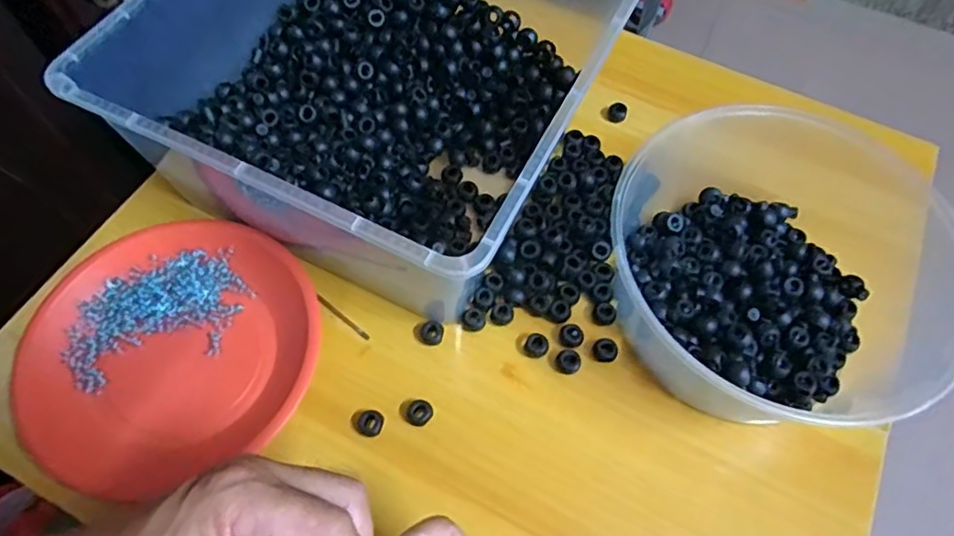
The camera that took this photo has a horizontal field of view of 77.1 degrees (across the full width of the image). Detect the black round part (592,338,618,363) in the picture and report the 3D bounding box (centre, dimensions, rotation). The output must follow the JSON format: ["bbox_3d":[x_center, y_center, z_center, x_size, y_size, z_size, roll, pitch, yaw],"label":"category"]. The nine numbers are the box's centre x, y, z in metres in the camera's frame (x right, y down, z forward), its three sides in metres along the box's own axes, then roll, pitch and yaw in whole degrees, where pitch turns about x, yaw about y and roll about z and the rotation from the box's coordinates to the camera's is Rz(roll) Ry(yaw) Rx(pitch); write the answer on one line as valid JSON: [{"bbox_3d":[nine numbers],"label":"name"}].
[{"bbox_3d":[0.094,0.060,0.437,0.017,0.011,0.017,1,62,-2],"label":"black round part"}]

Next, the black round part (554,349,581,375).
[{"bbox_3d":[0.065,0.067,0.429,0.017,0.006,0.016,1,62,-2],"label":"black round part"}]

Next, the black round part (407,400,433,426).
[{"bbox_3d":[-0.040,0.100,0.412,0.017,0.009,0.016,1,62,-2],"label":"black round part"}]

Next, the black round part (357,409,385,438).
[{"bbox_3d":[-0.072,0.106,0.407,0.016,0.005,0.018,25,64,10],"label":"black round part"}]

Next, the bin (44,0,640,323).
[{"bbox_3d":[-0.070,-0.137,0.453,0.294,0.132,0.290,25,64,10],"label":"bin"}]

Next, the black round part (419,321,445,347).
[{"bbox_3d":[-0.033,0.048,0.438,0.017,0.007,0.017,1,62,-2],"label":"black round part"}]

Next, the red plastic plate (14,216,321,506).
[{"bbox_3d":[-0.210,0.054,0.421,0.188,0.033,0.182,1,62,-2],"label":"red plastic plate"}]

